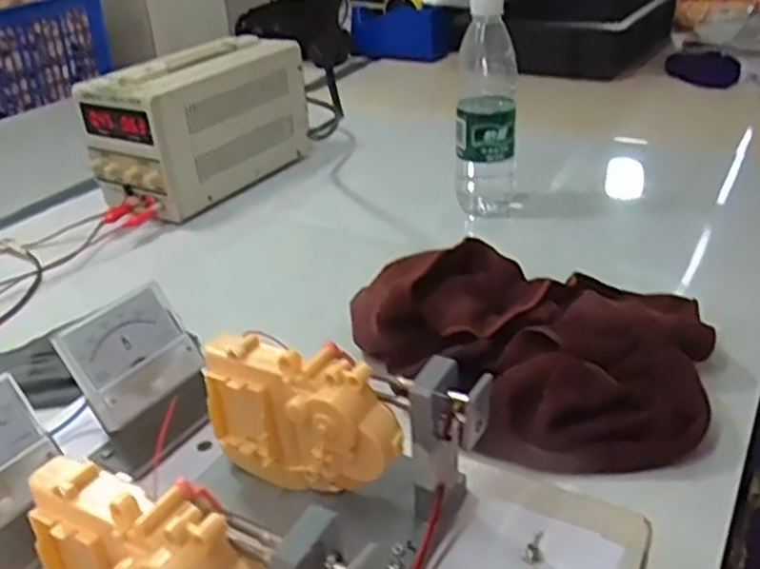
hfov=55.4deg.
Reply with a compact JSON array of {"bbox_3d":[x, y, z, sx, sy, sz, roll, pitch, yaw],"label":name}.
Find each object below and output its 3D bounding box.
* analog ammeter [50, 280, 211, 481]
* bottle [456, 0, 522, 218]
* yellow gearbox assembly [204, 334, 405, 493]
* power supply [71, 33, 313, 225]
[{"bbox_3d":[-0.122,0.050,0.382,0.049,0.072,0.067,15,34,29],"label":"analog ammeter"},{"bbox_3d":[0.111,-0.176,0.751,0.062,0.231,0.059,2,30,8],"label":"bottle"},{"bbox_3d":[-0.034,0.061,0.327,0.093,0.068,0.034,17,35,31],"label":"yellow gearbox assembly"},{"bbox_3d":[-0.211,-0.191,0.886,0.117,0.168,0.258,17,35,31],"label":"power supply"}]

